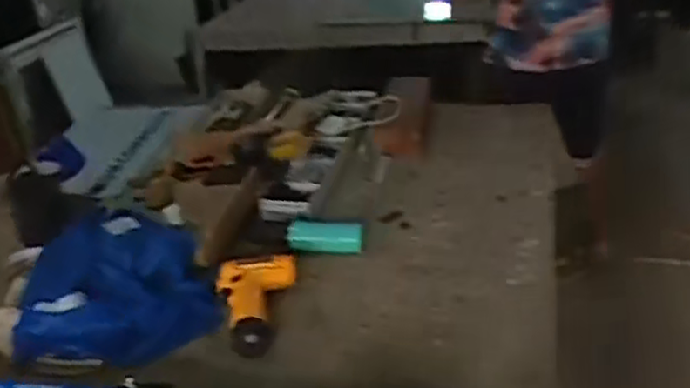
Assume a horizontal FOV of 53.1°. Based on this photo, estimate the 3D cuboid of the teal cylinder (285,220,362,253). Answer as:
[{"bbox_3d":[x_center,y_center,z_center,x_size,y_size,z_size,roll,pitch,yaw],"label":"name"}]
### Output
[{"bbox_3d":[-0.033,0.070,1.199,0.129,0.047,0.049,3,29,16],"label":"teal cylinder"}]

